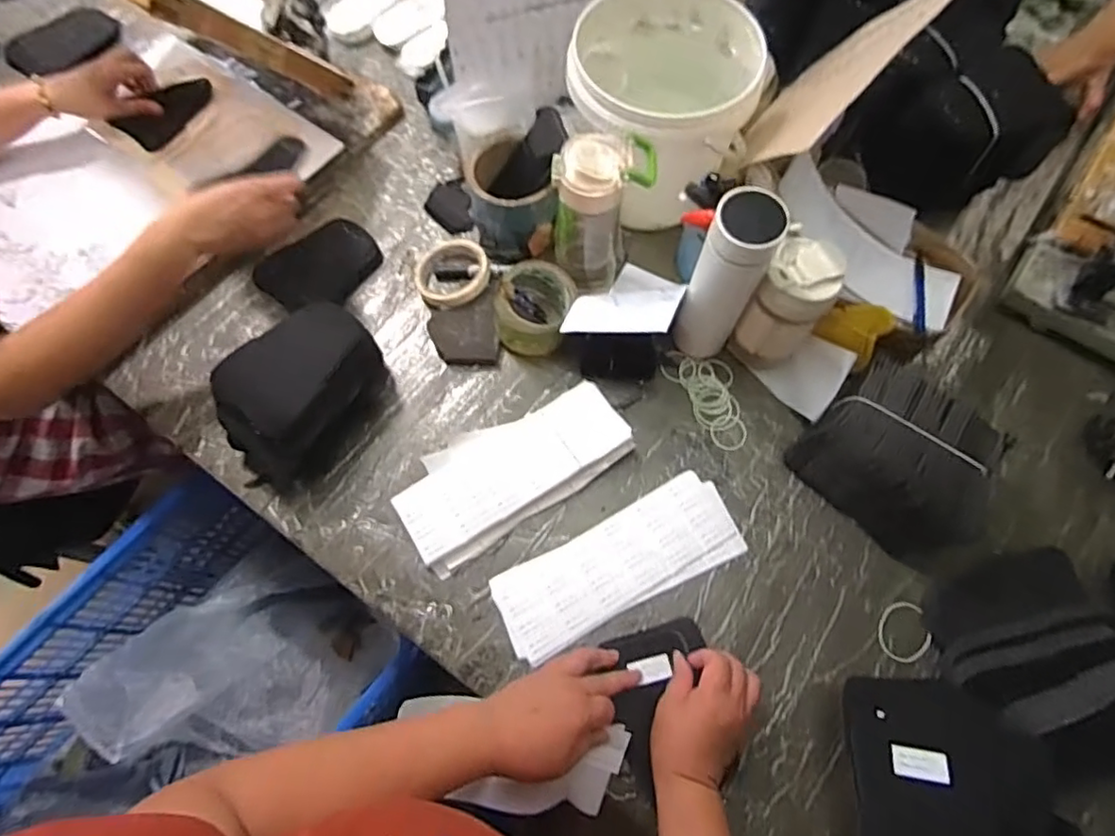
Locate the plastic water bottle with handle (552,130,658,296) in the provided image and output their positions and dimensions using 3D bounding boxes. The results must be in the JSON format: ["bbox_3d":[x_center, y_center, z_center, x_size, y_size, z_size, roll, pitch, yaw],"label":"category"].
[{"bbox_3d":[0.047,-0.215,0.676,0.101,0.212,0.061,-9,69,-3],"label":"plastic water bottle with handle"}]

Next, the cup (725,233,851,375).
[{"bbox_3d":[0.251,-0.119,0.670,0.073,0.158,0.080,0,68,0],"label":"cup"}]

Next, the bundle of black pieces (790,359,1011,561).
[{"bbox_3d":[0.361,0.040,0.638,0.166,0.100,0.140,43,75,15],"label":"bundle of black pieces"}]

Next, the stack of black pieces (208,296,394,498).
[{"bbox_3d":[-0.275,-0.019,0.669,0.128,0.105,0.189,37,73,14],"label":"stack of black pieces"}]

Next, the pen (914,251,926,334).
[{"bbox_3d":[0.413,-0.145,0.692,0.016,0.015,0.120,18,57,7],"label":"pen"}]

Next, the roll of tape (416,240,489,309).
[{"bbox_3d":[-0.133,-0.185,0.765,0.091,0.025,0.093,0,70,1],"label":"roll of tape"}]

